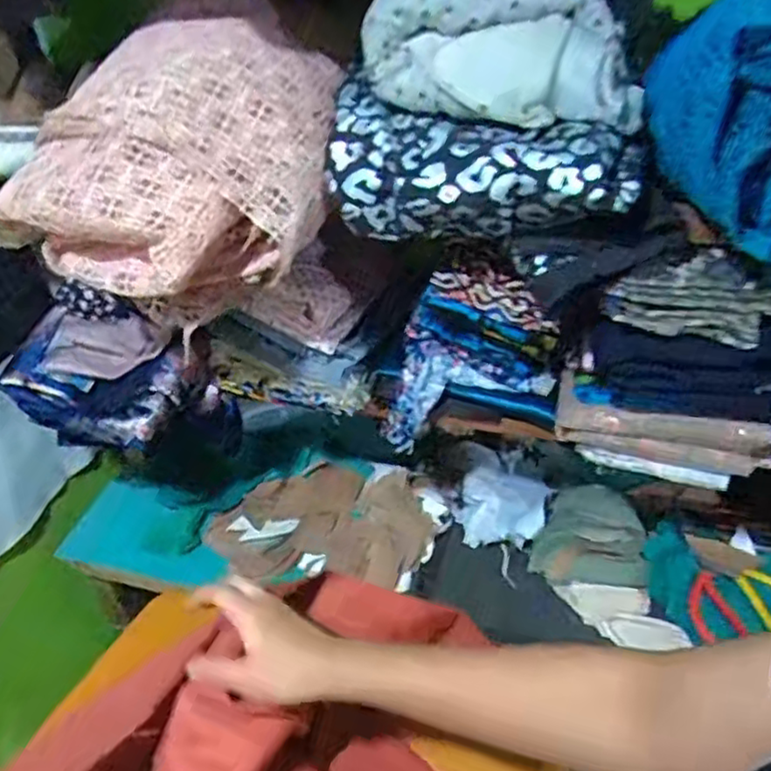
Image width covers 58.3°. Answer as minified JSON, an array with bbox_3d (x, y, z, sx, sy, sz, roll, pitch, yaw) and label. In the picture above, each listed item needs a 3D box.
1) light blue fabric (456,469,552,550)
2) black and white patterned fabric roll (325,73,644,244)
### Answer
[{"bbox_3d":[0.156,0.160,0.922,0.113,0.052,0.104,-5,37,4],"label":"light blue fabric"},{"bbox_3d":[0.069,-0.181,0.580,0.274,0.092,0.106,11,41,24],"label":"black and white patterned fabric roll"}]

